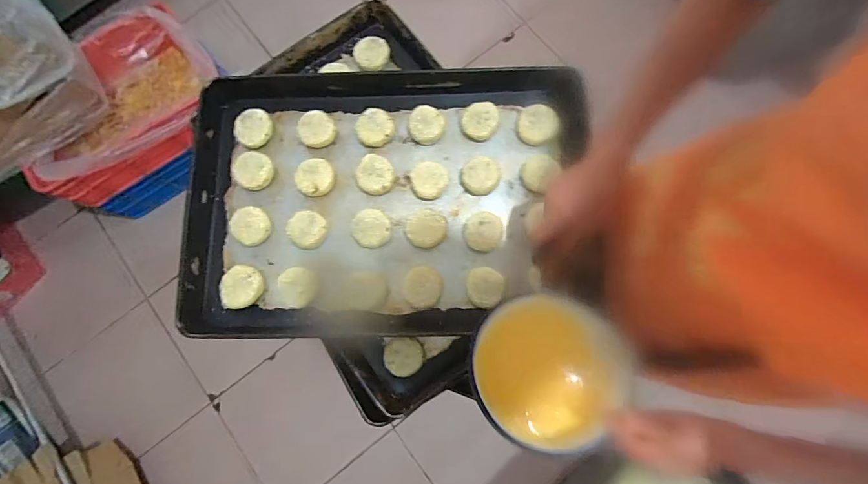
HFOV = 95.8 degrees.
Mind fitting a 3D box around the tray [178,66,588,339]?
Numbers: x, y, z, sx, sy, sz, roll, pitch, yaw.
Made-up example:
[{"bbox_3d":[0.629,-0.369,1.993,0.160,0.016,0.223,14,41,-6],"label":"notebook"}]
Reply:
[{"bbox_3d":[-0.070,-0.071,0.601,0.617,0.043,0.405,-2,78,1],"label":"tray"}]

